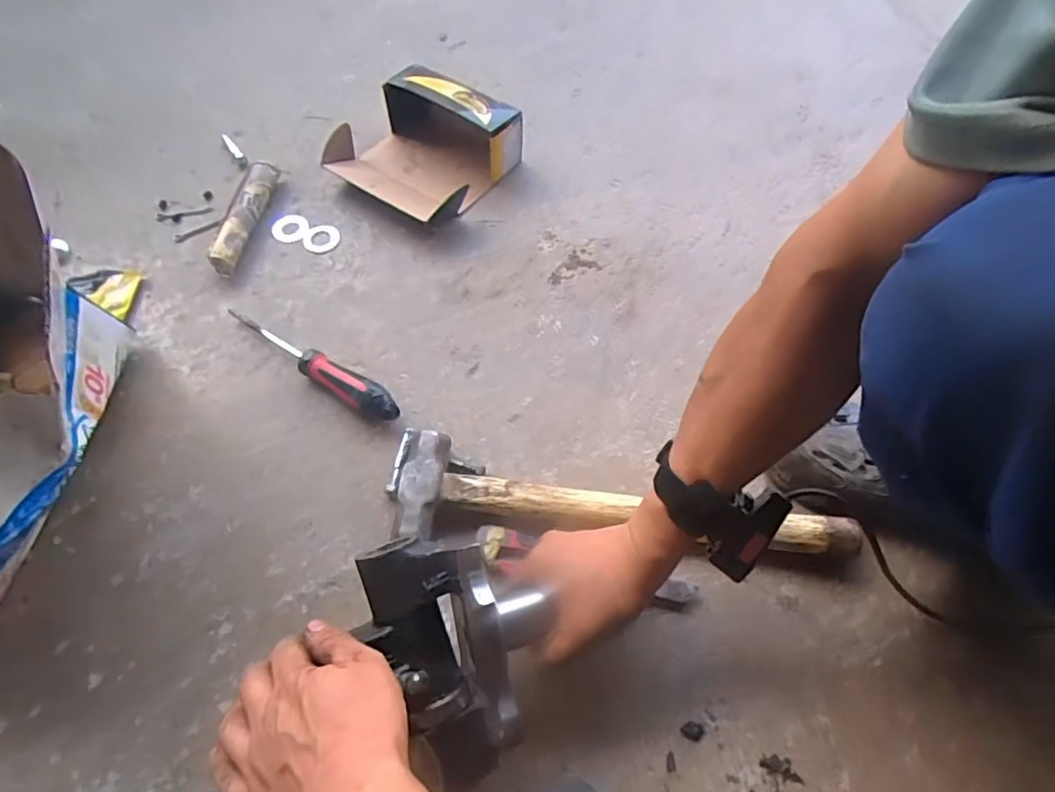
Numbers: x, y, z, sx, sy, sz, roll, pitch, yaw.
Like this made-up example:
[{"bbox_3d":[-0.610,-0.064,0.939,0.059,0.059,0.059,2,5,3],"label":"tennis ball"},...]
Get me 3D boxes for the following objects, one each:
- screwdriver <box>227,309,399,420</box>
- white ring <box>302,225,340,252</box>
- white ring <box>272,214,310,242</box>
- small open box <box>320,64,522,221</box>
[{"bbox_3d":[-0.222,-0.036,0.592,0.226,0.030,0.030,31,65,14],"label":"screwdriver"},{"bbox_3d":[-0.246,-0.190,0.690,0.045,0.004,0.039,5,62,1],"label":"white ring"},{"bbox_3d":[-0.282,-0.200,0.687,0.040,0.005,0.038,1,62,-1],"label":"white ring"},{"bbox_3d":[-0.134,-0.314,0.725,0.191,0.077,0.179,31,65,14],"label":"small open box"}]

